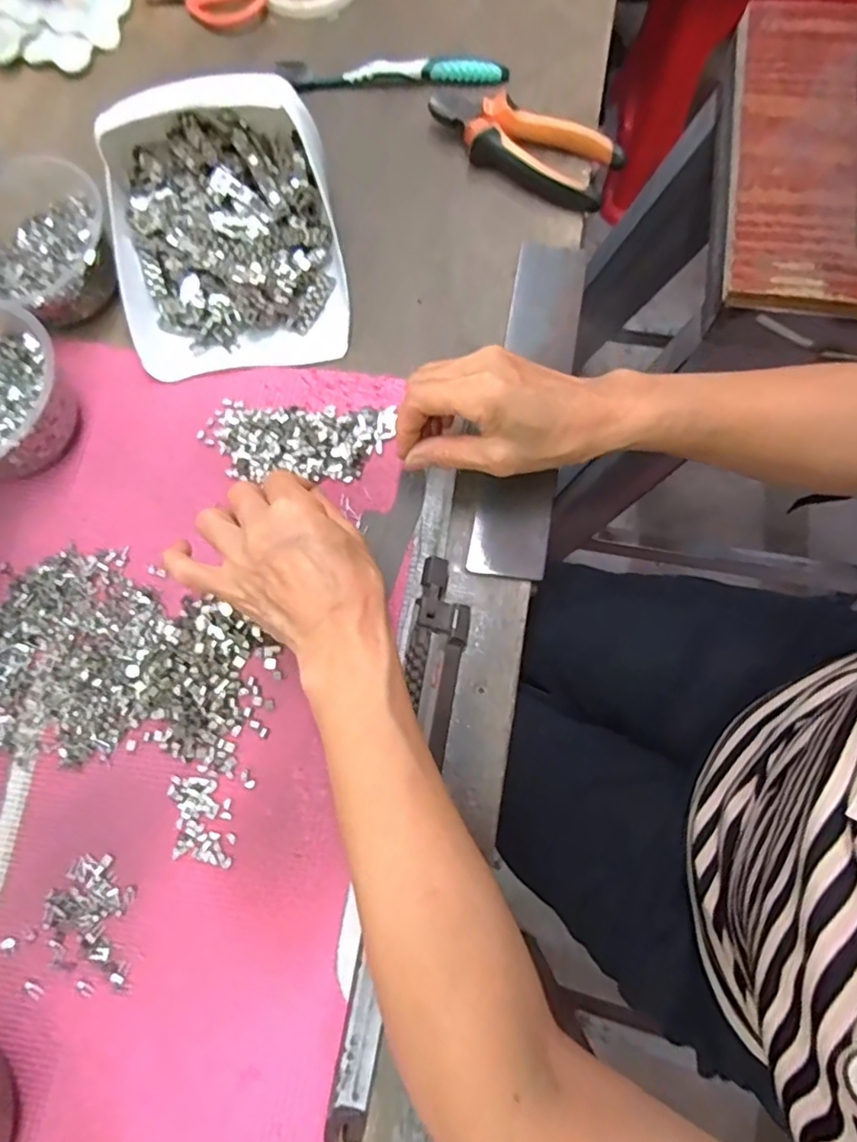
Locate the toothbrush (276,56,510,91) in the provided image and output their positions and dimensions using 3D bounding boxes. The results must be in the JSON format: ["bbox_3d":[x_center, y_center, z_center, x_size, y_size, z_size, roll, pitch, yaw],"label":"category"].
[{"bbox_3d":[-0.029,-0.401,0.485,0.182,0.013,0.022,2,76,5],"label":"toothbrush"}]

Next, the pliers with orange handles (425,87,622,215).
[{"bbox_3d":[0.070,-0.326,0.459,0.152,0.025,0.055,34,81,11],"label":"pliers with orange handles"}]

